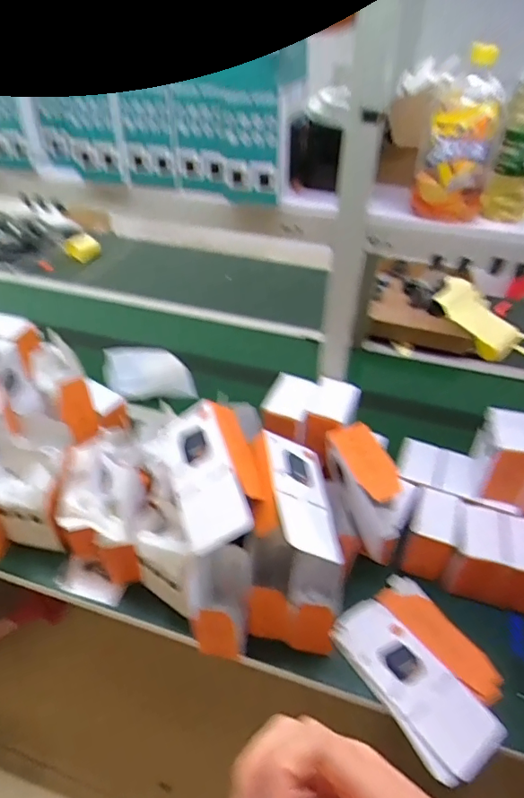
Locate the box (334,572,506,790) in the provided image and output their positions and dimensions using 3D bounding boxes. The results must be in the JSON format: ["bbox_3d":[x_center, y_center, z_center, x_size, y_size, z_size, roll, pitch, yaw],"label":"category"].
[{"bbox_3d":[0.230,0.388,0.726,0.162,0.045,0.241,-23,46,-26],"label":"box"}]

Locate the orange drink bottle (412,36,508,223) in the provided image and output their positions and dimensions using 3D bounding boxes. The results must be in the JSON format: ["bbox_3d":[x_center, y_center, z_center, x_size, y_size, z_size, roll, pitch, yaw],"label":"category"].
[{"bbox_3d":[0.259,-0.337,0.660,0.094,0.187,0.086,13,42,14],"label":"orange drink bottle"}]

